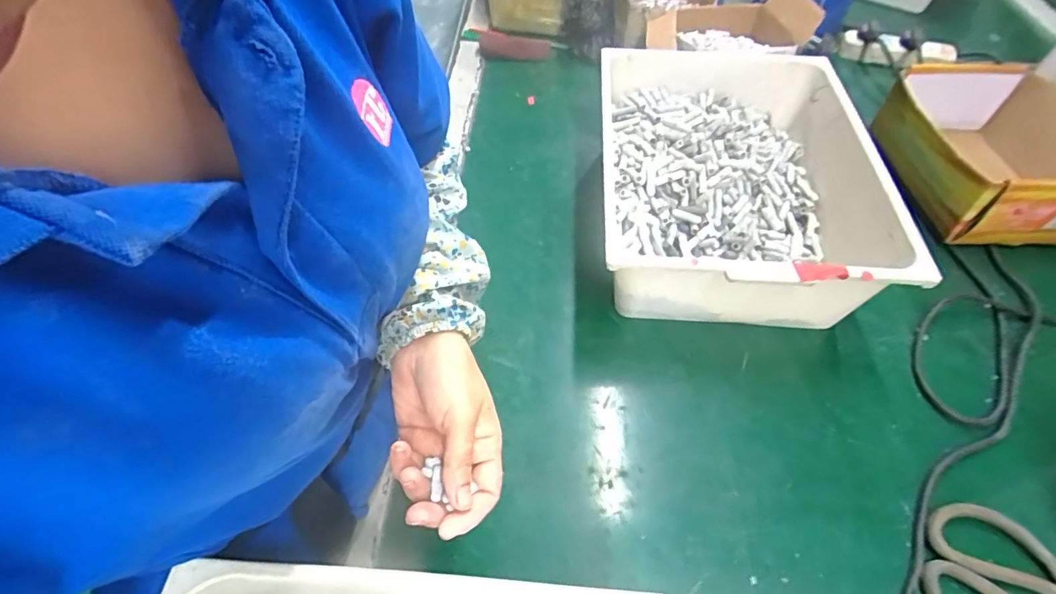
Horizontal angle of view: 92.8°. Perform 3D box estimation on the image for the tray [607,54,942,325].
[{"bbox_3d":[0.224,-0.148,0.589,0.274,0.121,0.420,4,53,3],"label":"tray"}]

